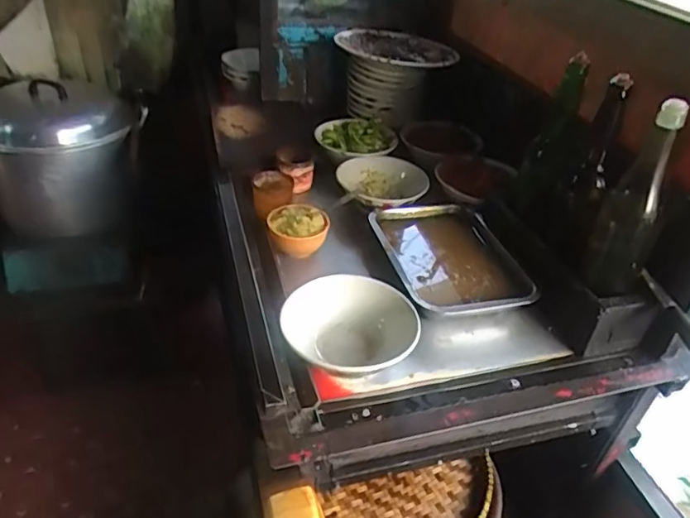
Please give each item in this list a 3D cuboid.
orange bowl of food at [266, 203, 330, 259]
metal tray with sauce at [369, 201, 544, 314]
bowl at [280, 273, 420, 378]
[{"bbox_3d":[-0.068,-0.045,0.801,0.084,0.064,0.070,1,38,-6],"label":"orange bowl of food"},{"bbox_3d":[0.147,-0.002,0.795,0.171,0.036,0.224,-5,40,-12],"label":"metal tray with sauce"},{"bbox_3d":[0.006,0.083,0.646,0.149,0.047,0.141,3,39,-3],"label":"bowl"}]

